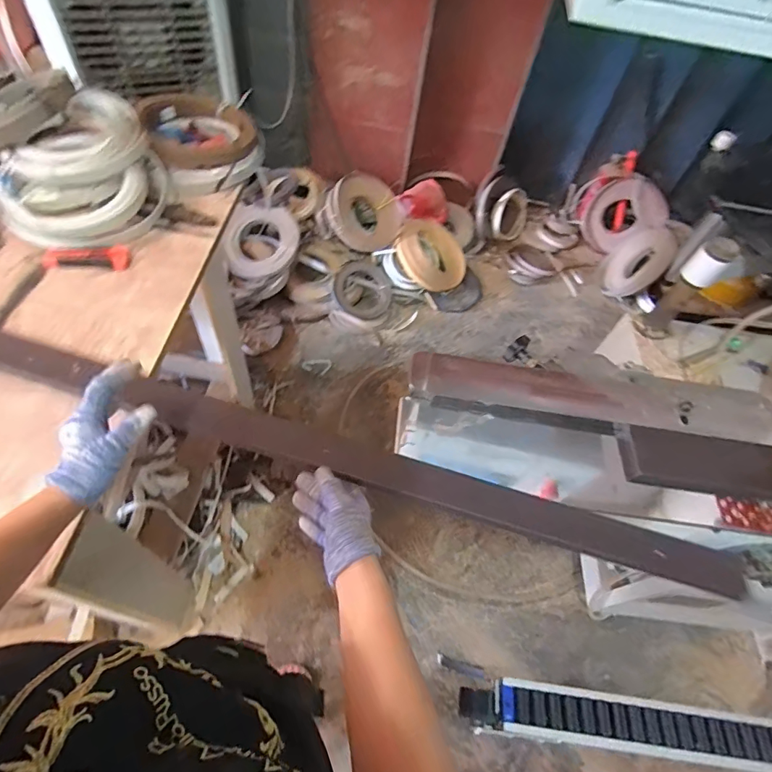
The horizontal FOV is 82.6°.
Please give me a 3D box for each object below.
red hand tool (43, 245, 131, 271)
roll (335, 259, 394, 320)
[{"bbox_3d":[-0.453,-0.194,0.665,0.121,0.023,0.030,5,55,-4],"label":"red hand tool"},{"bbox_3d":[-0.087,-0.369,1.698,0.215,0.018,0.224,2,84,-14],"label":"roll"}]

